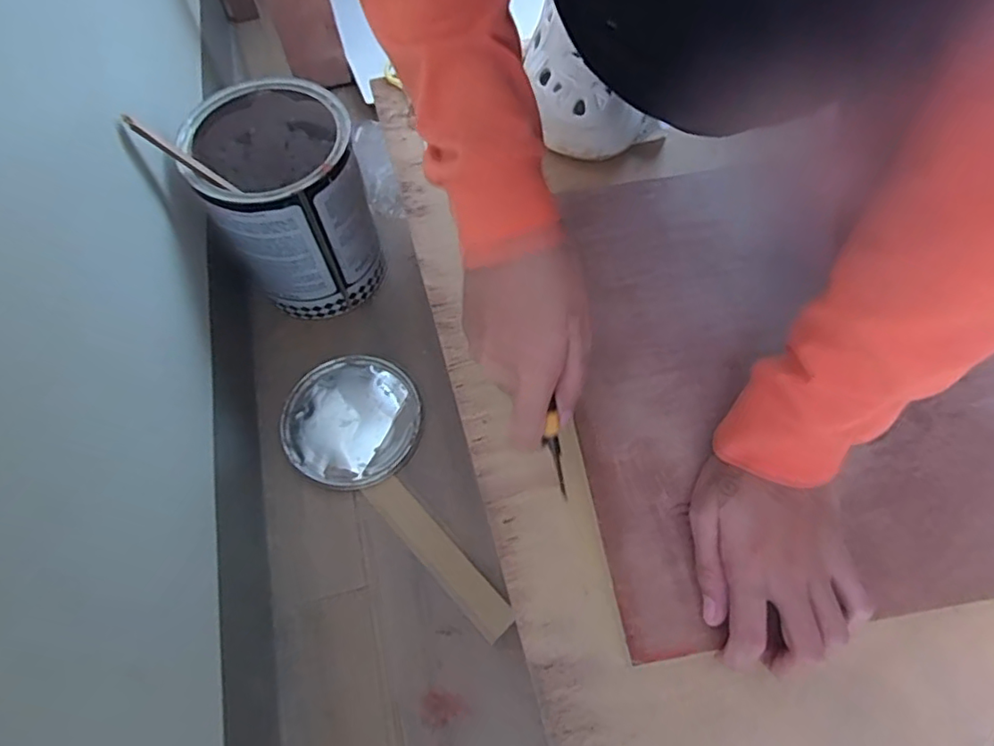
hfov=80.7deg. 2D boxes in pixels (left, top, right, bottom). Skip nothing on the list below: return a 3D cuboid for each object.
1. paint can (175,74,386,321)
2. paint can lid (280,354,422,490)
[{"bbox_3d":[-0.222,-0.185,0.646,0.147,0.207,0.165,-18,65,-8],"label":"paint can"},{"bbox_3d":[-0.160,0.048,0.645,0.143,0.008,0.149,0,64,1],"label":"paint can lid"}]

